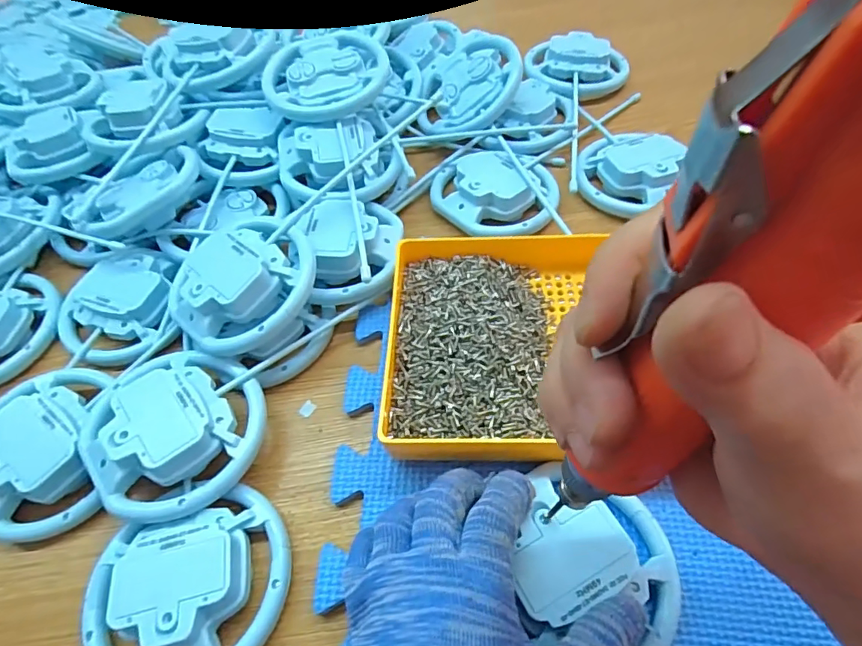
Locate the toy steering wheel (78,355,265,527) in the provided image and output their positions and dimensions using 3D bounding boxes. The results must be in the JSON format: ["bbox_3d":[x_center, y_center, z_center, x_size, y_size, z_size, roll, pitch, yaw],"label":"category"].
[{"bbox_3d":[-0.154,0.059,0.305,0.099,0.041,0.112,-37,61,-19],"label":"toy steering wheel"}]

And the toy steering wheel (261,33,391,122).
[{"bbox_3d":[-0.086,-0.204,0.422,0.098,0.027,0.098,-1,74,3],"label":"toy steering wheel"}]

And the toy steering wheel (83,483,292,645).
[{"bbox_3d":[-0.125,0.138,0.262,0.102,0.036,0.087,-20,56,-9],"label":"toy steering wheel"}]

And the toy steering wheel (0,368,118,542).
[{"bbox_3d":[-0.246,0.083,0.303,0.098,0.037,0.122,-3,56,3],"label":"toy steering wheel"}]

